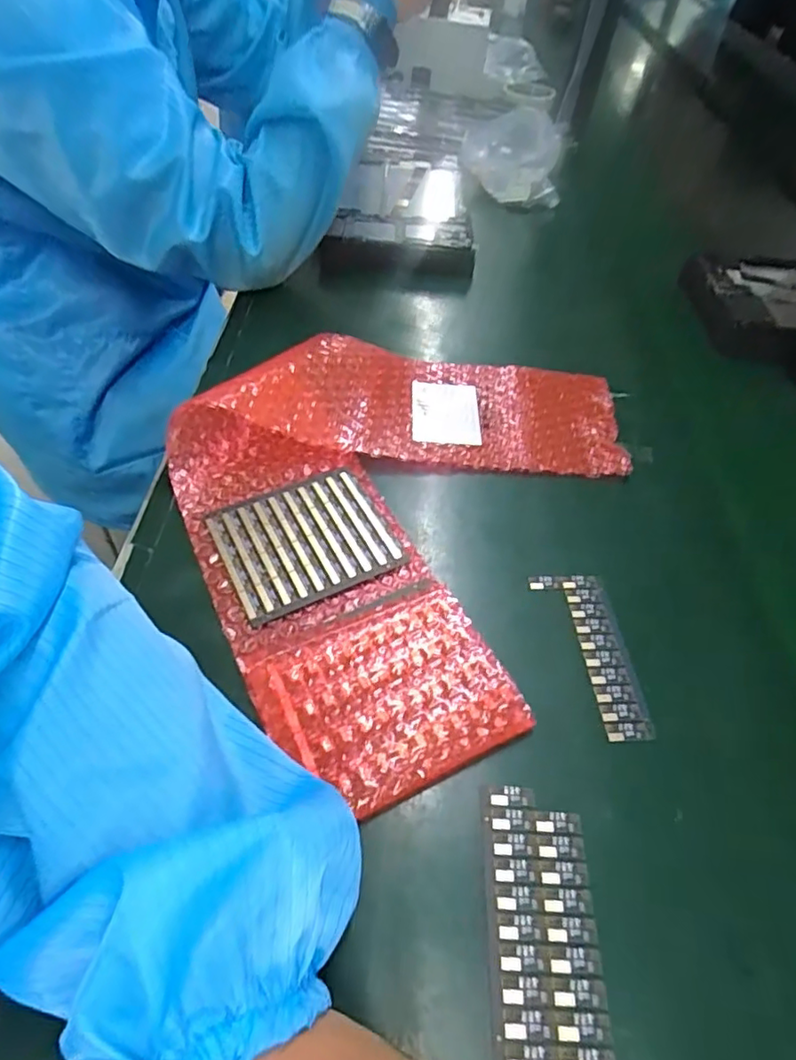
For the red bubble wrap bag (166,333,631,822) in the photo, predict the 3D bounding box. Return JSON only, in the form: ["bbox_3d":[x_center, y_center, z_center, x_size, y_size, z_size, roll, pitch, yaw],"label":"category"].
[{"bbox_3d":[0.015,-0.038,0.373,0.268,0.033,0.331,37,57,23],"label":"red bubble wrap bag"}]

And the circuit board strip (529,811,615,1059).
[{"bbox_3d":[0.069,0.164,0.239,0.024,0.004,0.088,5,51,-1],"label":"circuit board strip"}]

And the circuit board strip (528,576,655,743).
[{"bbox_3d":[0.108,0.066,0.320,0.039,0.004,0.098,-7,53,-8],"label":"circuit board strip"}]

